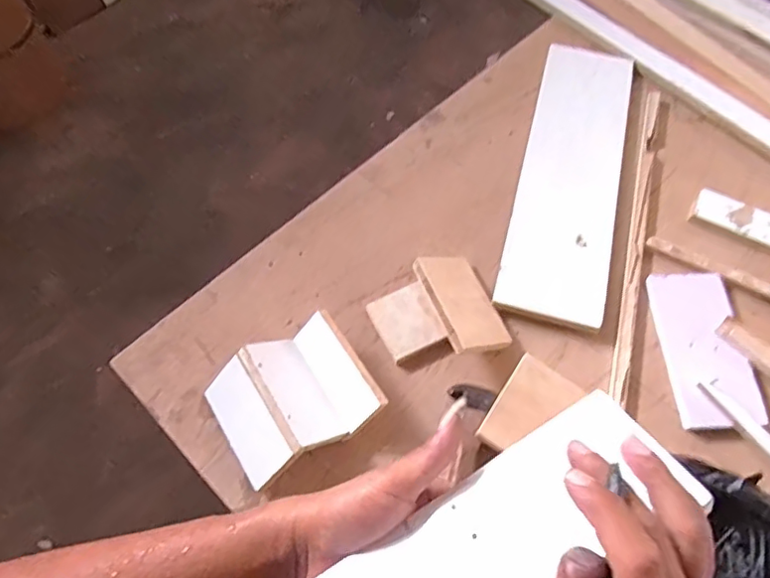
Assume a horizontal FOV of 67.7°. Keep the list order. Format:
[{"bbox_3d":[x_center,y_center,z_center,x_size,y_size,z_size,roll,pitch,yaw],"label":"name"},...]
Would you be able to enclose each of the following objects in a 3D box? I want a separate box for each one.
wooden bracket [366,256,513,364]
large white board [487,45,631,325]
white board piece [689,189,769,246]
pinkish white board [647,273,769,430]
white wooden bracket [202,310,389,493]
[{"bbox_3d":[0.068,0.028,0.789,0.163,0.048,0.153,-17,65,-7],"label":"wooden bracket"},{"bbox_3d":[0.301,-0.187,0.914,0.157,0.016,0.522,14,65,8],"label":"large white board"},{"bbox_3d":[0.583,-0.093,0.875,0.214,0.014,0.064,26,67,13],"label":"white board piece"},{"bbox_3d":[0.438,0.077,0.788,0.105,0.021,0.220,-3,64,0],"label":"pinkish white board"},{"bbox_3d":[-0.116,0.137,0.722,0.186,0.080,0.153,-31,67,-13],"label":"white wooden bracket"}]

